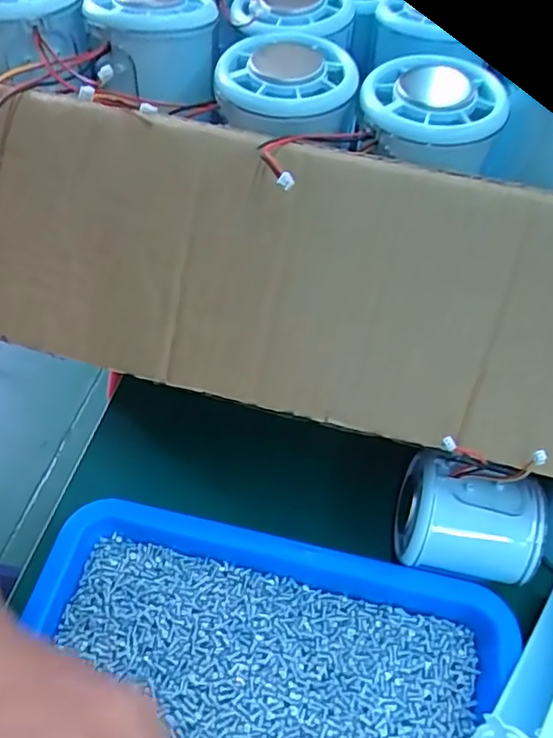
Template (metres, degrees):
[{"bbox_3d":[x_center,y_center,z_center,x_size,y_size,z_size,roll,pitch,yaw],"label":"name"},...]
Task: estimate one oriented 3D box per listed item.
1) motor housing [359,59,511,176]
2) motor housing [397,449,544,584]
[{"bbox_3d":[0.062,-0.106,0.235,0.054,0.030,0.054,11,55,3],"label":"motor housing"},{"bbox_3d":[0.092,0.073,0.282,0.063,0.049,0.048,12,55,4],"label":"motor housing"}]

